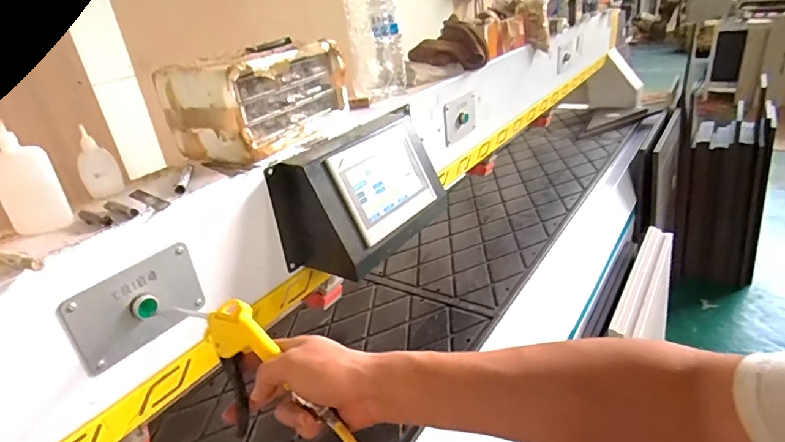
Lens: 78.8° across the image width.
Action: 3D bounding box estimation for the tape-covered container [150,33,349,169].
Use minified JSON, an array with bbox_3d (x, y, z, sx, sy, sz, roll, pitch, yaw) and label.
[{"bbox_3d":[-0.210,-0.206,0.774,0.159,0.136,0.261,8,30,28],"label":"tape-covered container"}]

